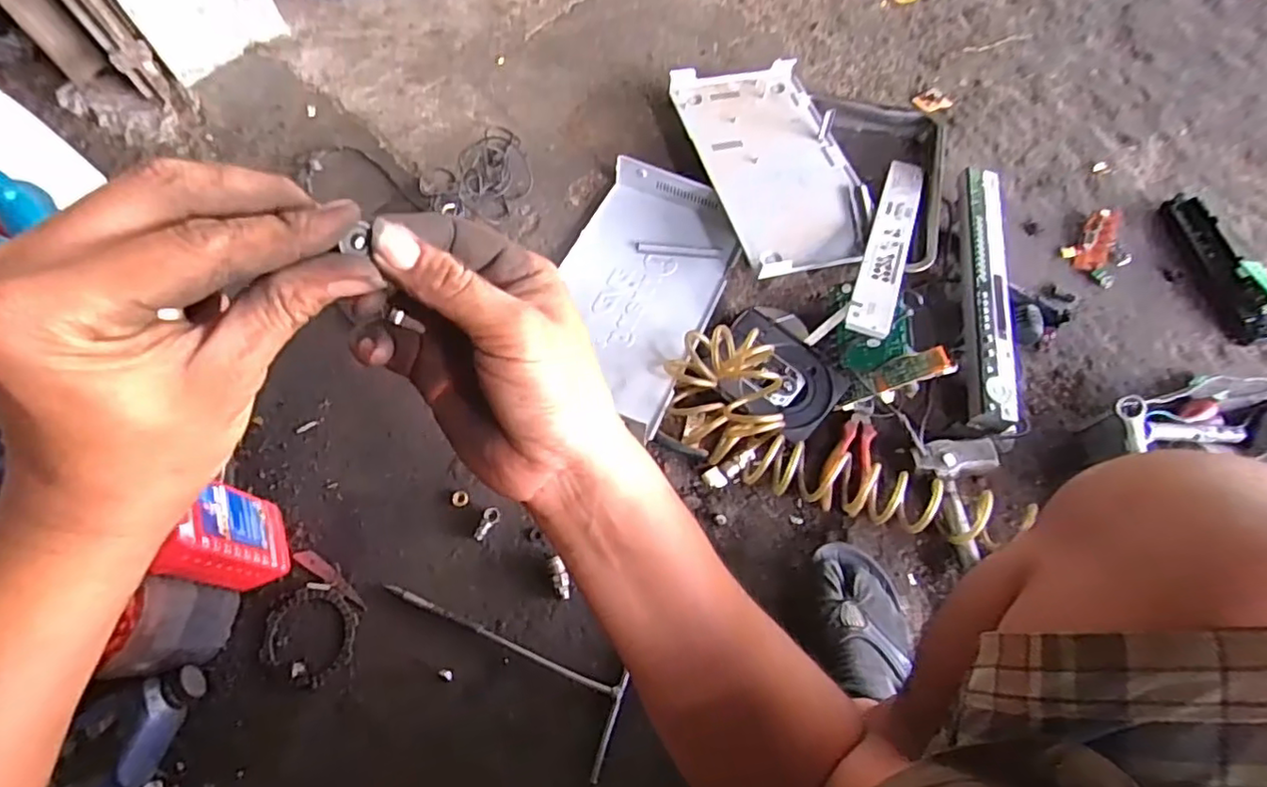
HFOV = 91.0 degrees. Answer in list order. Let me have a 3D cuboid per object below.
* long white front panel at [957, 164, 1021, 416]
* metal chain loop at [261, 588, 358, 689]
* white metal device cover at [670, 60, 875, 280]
[{"bbox_3d":[0.515,-0.159,0.909,0.062,0.025,0.421,0,66,22],"label":"long white front panel"},{"bbox_3d":[-0.392,0.293,0.762,0.114,0.010,0.107,0,66,0],"label":"metal chain loop"},{"bbox_3d":[0.229,-0.377,0.994,0.228,0.037,0.434,-15,68,-8],"label":"white metal device cover"}]

